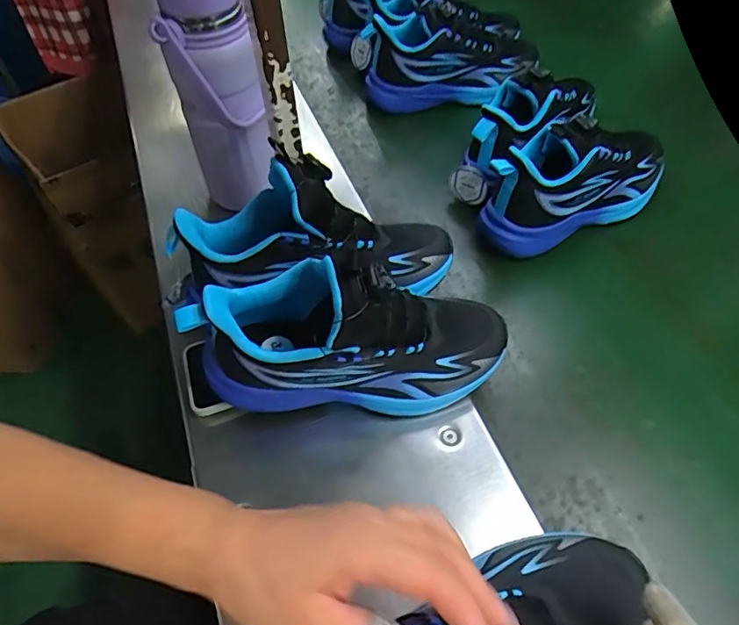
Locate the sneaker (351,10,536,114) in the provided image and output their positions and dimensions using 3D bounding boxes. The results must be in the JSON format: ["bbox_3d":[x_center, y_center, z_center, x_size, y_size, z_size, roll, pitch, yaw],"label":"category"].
[{"bbox_3d":[0.109,-0.355,0.743,0.262,0.107,0.097,-1,54,0],"label":"sneaker"}]

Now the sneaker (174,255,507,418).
[{"bbox_3d":[-0.008,0.014,0.404,0.233,0.144,0.077,-5,54,-3],"label":"sneaker"}]

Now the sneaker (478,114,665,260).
[{"bbox_3d":[0.228,-0.150,0.575,0.237,0.127,0.085,-22,54,-14],"label":"sneaker"}]

